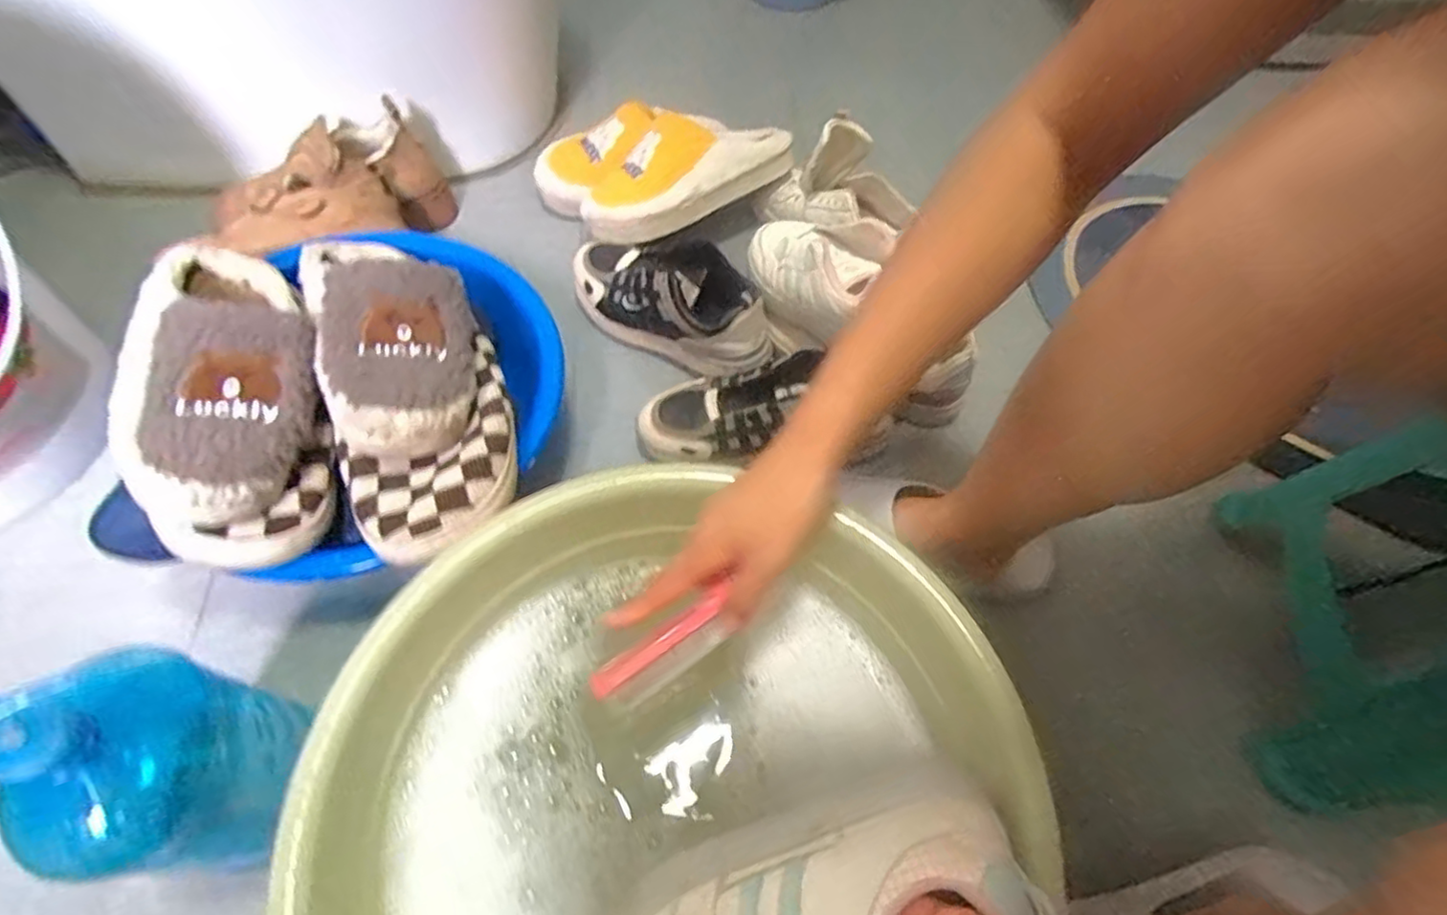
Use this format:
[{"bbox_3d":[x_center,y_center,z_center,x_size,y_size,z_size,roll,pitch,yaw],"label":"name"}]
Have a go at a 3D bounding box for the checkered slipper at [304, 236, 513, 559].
[{"bbox_3d":[-0.245,-0.080,0.511,0.121,0.067,0.314,-17,61,-13],"label":"checkered slipper"}]

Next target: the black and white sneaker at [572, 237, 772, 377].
[{"bbox_3d":[-0.055,-0.165,0.698,0.224,0.093,0.098,26,61,12],"label":"black and white sneaker"}]

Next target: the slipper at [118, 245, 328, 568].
[{"bbox_3d":[-0.364,-0.057,0.492,0.124,0.087,0.269,-18,61,-14],"label":"slipper"}]

